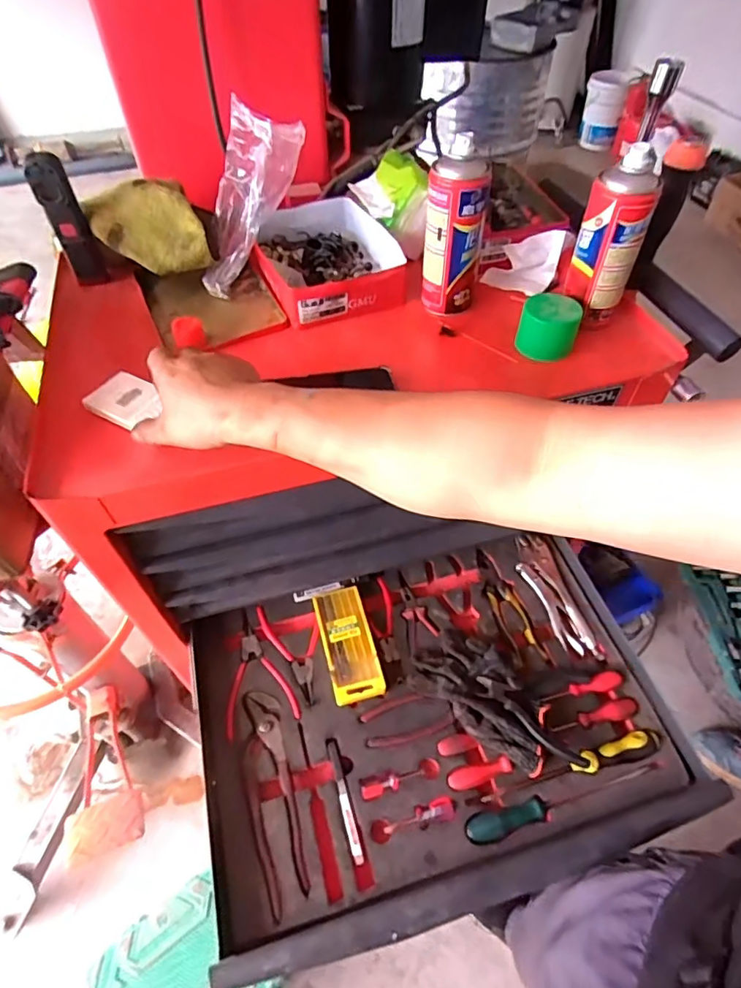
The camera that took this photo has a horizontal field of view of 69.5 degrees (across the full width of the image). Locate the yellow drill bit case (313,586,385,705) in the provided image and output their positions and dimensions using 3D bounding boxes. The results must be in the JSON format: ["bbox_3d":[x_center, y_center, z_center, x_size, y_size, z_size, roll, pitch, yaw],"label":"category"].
[{"bbox_3d":[-0.032,0.205,0.739,0.066,0.012,0.156,-12,53,-9],"label":"yellow drill bit case"}]

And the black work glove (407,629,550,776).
[{"bbox_3d":[0.150,0.253,0.693,0.187,0.033,0.109,33,59,22],"label":"black work glove"}]

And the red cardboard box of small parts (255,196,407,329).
[{"bbox_3d":[-0.059,-0.306,0.690,0.166,0.043,0.229,-13,54,-10],"label":"red cardboard box of small parts"}]

